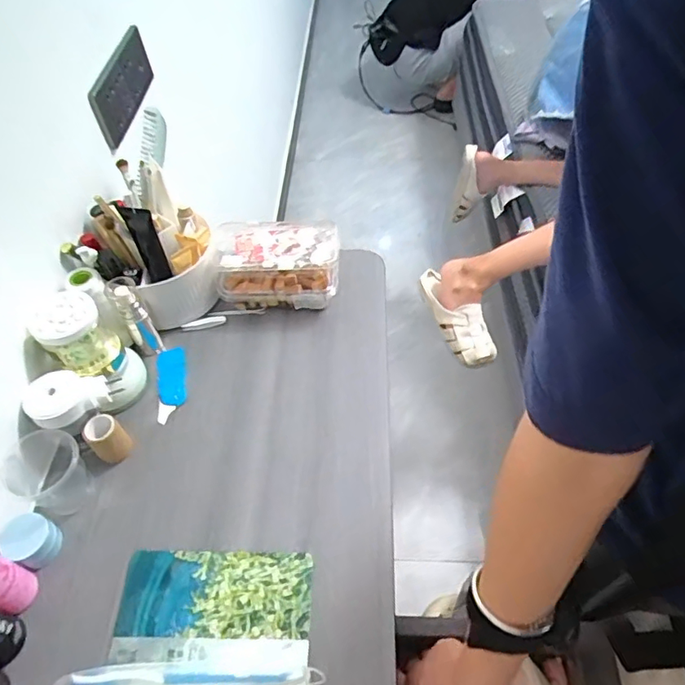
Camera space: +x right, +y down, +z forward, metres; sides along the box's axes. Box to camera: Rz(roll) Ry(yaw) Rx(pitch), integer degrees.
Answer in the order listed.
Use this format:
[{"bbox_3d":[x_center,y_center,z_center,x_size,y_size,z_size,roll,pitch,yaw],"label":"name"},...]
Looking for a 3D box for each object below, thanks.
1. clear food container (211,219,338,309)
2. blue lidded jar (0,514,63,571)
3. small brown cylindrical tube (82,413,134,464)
[{"bbox_3d":[-0.080,-0.093,0.673,0.153,0.079,0.093,-2,52,1],"label":"clear food container"},{"bbox_3d":[-0.289,0.185,0.490,0.040,0.037,0.040,-1,52,2],"label":"blue lidded jar"},{"bbox_3d":[-0.236,0.101,0.538,0.033,0.052,0.034,-1,52,2],"label":"small brown cylindrical tube"}]

